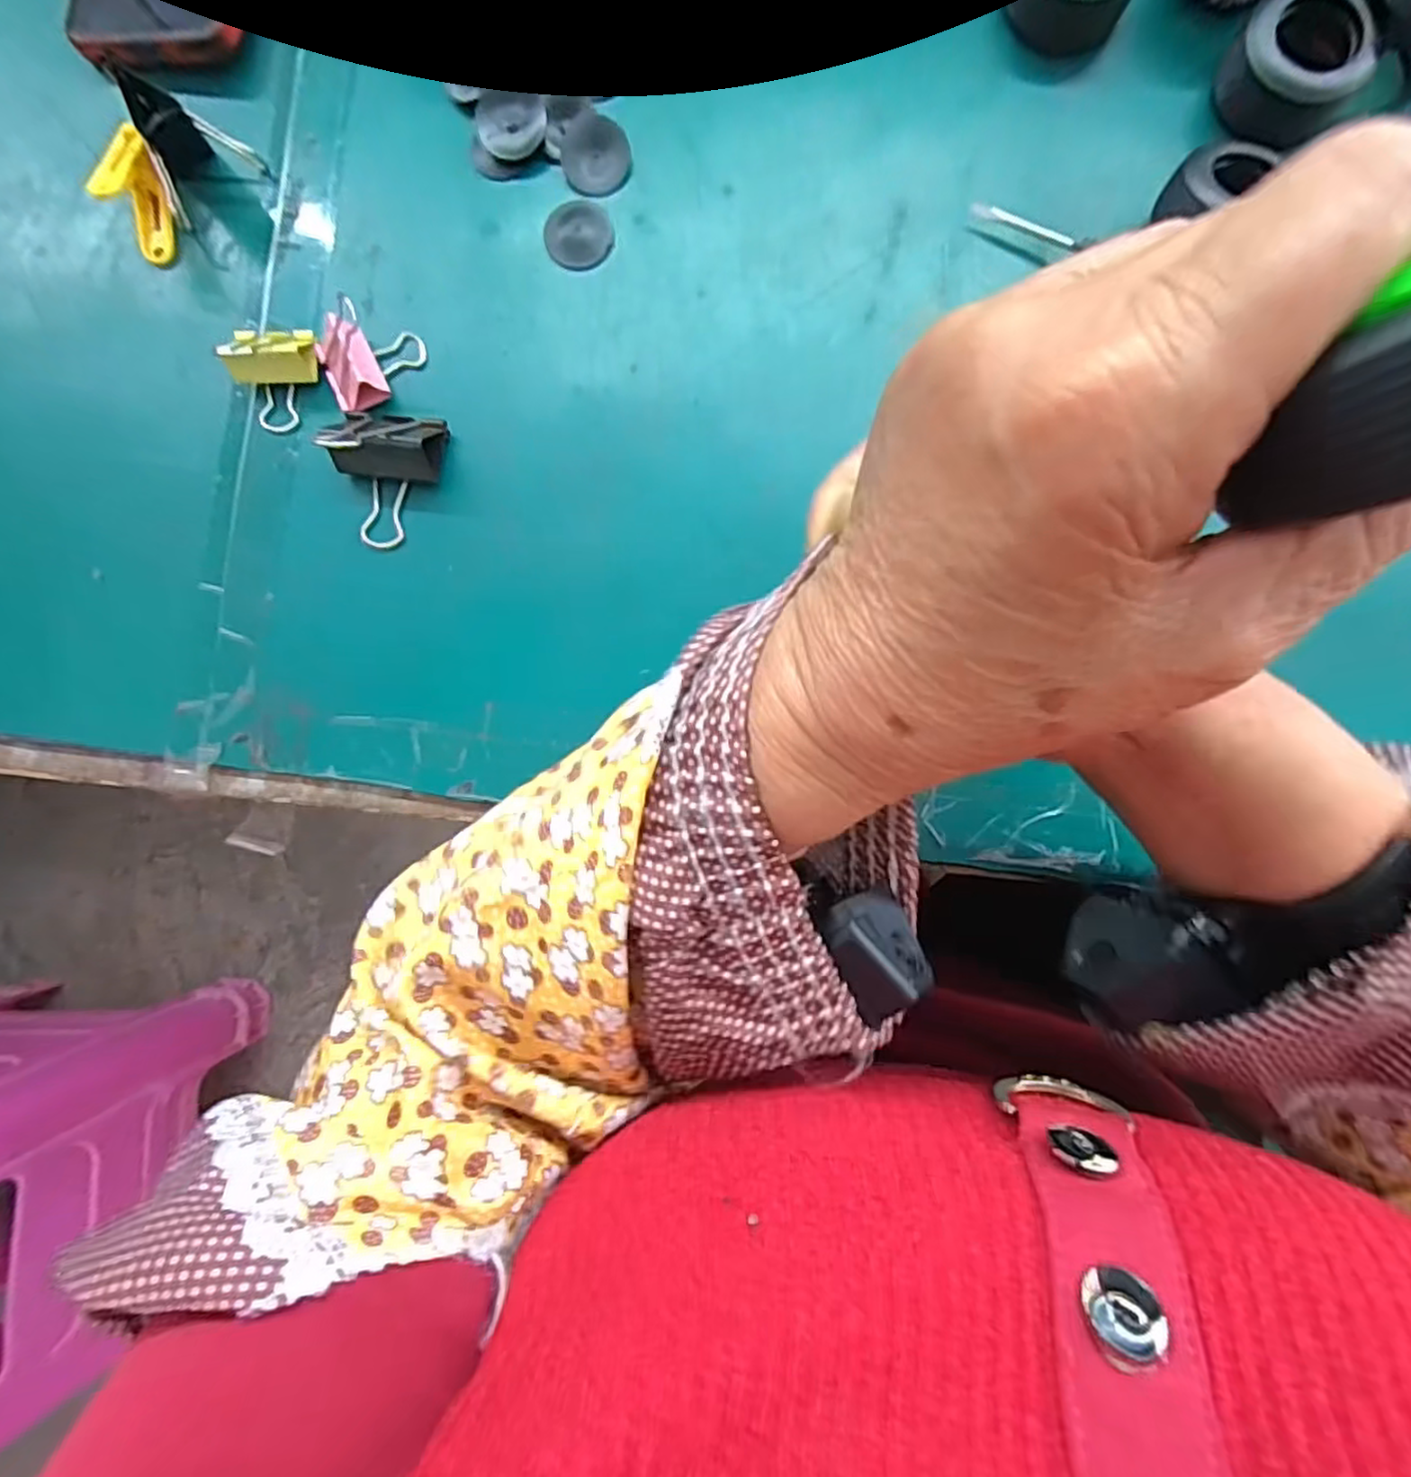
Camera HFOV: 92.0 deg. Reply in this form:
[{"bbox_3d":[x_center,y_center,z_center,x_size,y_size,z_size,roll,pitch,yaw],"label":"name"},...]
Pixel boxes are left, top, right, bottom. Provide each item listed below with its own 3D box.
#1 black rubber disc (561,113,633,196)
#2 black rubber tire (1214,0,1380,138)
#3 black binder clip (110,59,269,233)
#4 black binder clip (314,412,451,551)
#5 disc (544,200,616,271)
[{"bbox_3d":[-0.046,-0.243,0.282,0.027,0.006,0.030,-41,84,-1],"label":"black rubber disc"},{"bbox_3d":[0.225,-0.257,0.261,0.046,0.029,0.037,33,87,6],"label":"black rubber tire"},{"bbox_3d":[-0.218,-0.248,0.277,0.043,0.043,0.027,-42,84,-2],"label":"black binder clip"},{"bbox_3d":[-0.129,-0.105,0.266,0.040,0.026,0.052,8,85,4],"label":"black binder clip"},{"bbox_3d":[-0.052,-0.209,0.281,0.027,0.004,0.028,0,84,3],"label":"disc"}]

